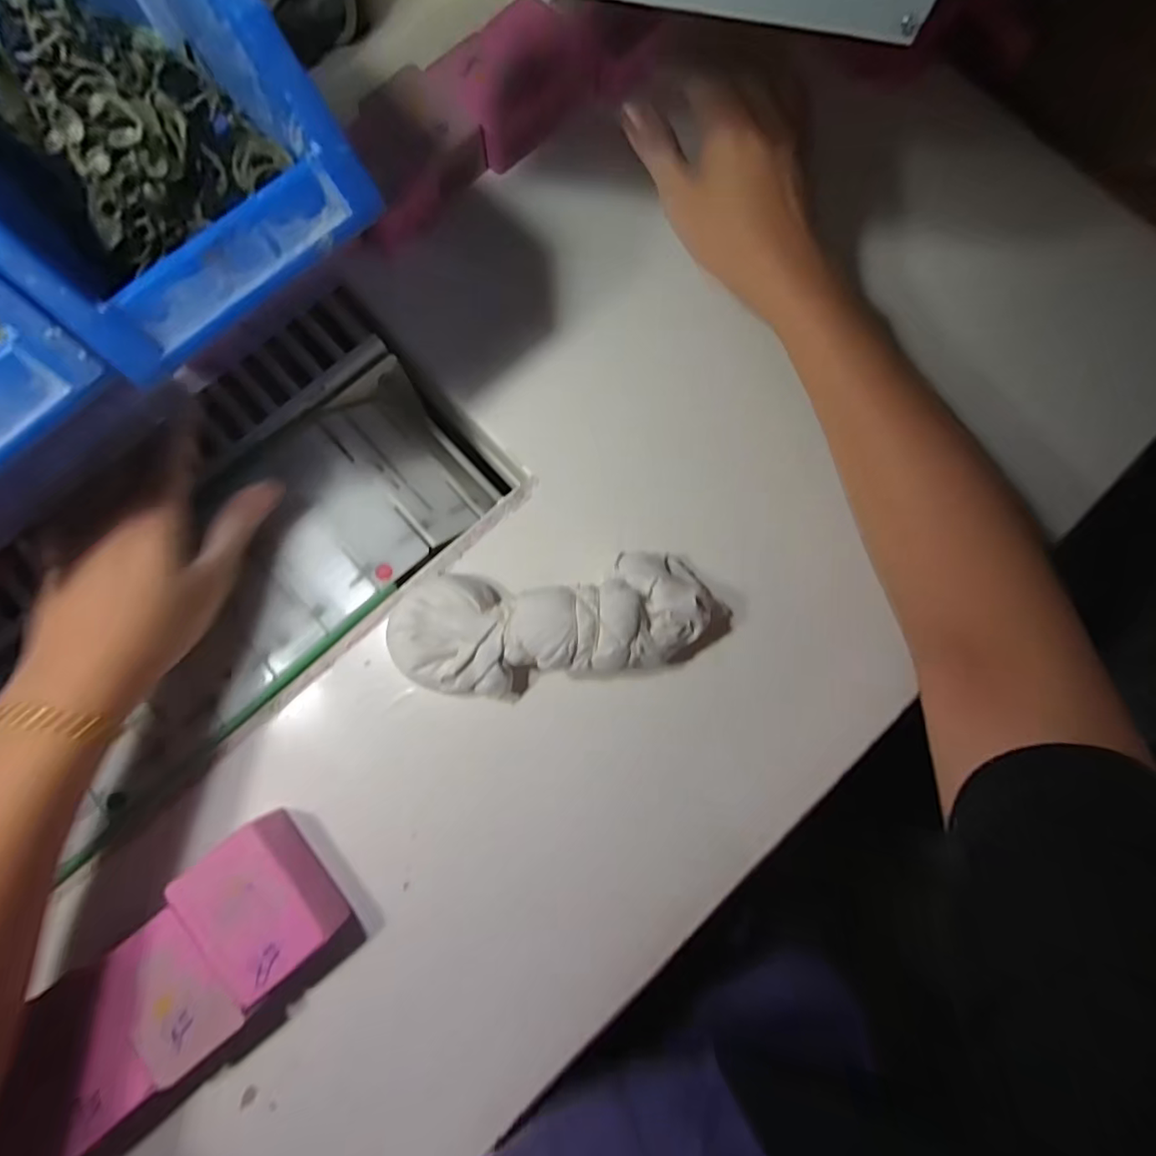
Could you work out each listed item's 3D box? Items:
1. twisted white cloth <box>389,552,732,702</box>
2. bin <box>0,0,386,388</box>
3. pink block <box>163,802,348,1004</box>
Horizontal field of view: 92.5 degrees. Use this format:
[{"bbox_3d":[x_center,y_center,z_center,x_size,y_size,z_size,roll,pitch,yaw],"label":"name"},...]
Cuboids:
[{"bbox_3d":[-0.009,0.025,0.313,0.184,0.045,0.067,-7,81,-1],"label":"twisted white cloth"},{"bbox_3d":[-0.182,-0.178,0.210,0.121,0.074,0.171,-43,83,-7],"label":"bin"},{"bbox_3d":[-0.162,0.168,0.291,0.058,0.035,0.070,-39,83,-6],"label":"pink block"}]

